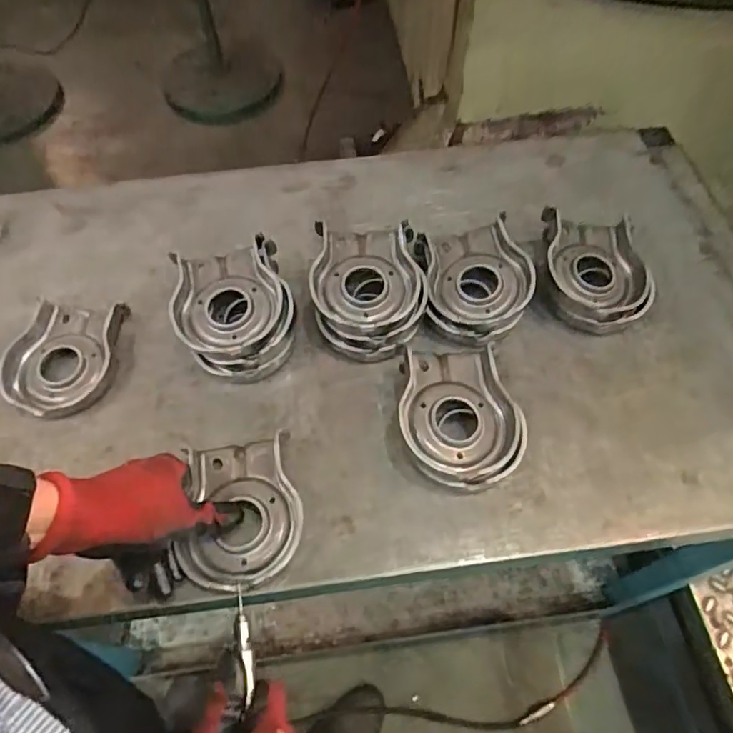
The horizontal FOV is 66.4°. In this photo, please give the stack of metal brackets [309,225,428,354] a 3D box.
[{"bbox_3d":[0.001,-0.074,0.561,0.109,0.059,0.133,-6,59,-1],"label":"stack of metal brackets"}]

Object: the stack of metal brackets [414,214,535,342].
[{"bbox_3d":[0.109,-0.088,0.574,0.104,0.047,0.128,-5,59,0],"label":"stack of metal brackets"}]

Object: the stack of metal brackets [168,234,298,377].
[{"bbox_3d":[-0.129,-0.053,0.553,0.113,0.053,0.135,-15,59,-7],"label":"stack of metal brackets"}]

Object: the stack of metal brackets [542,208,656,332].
[{"bbox_3d":[0.231,-0.099,0.571,0.102,0.043,0.128,3,59,4],"label":"stack of metal brackets"}]

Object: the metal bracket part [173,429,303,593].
[{"bbox_3d":[-0.103,0.117,0.462,0.093,0.026,0.120,-4,59,0],"label":"metal bracket part"}]

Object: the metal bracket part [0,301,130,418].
[{"bbox_3d":[-0.299,-0.011,0.553,0.103,0.029,0.124,-1,59,2],"label":"metal bracket part"}]

